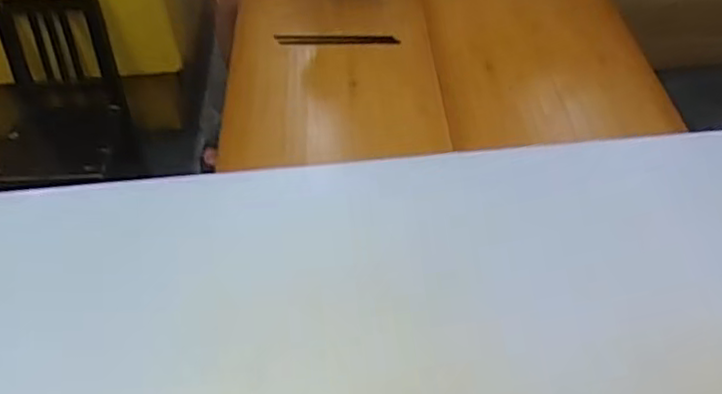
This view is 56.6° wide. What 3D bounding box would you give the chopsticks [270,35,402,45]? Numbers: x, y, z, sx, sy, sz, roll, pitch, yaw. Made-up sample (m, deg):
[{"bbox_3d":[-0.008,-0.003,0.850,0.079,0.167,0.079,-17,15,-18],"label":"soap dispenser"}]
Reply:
[{"bbox_3d":[-0.049,-0.321,1.363,0.251,0.008,0.033,0,46,3],"label":"chopsticks"}]

